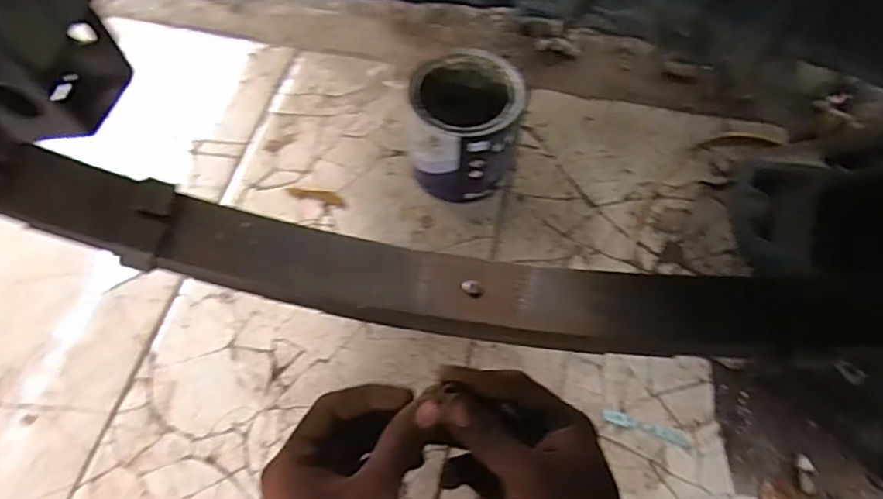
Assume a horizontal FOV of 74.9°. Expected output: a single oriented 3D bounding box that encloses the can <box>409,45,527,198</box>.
[{"bbox_3d":[0.035,-0.169,0.811,0.143,0.157,0.157,0,60,0],"label":"can"}]

